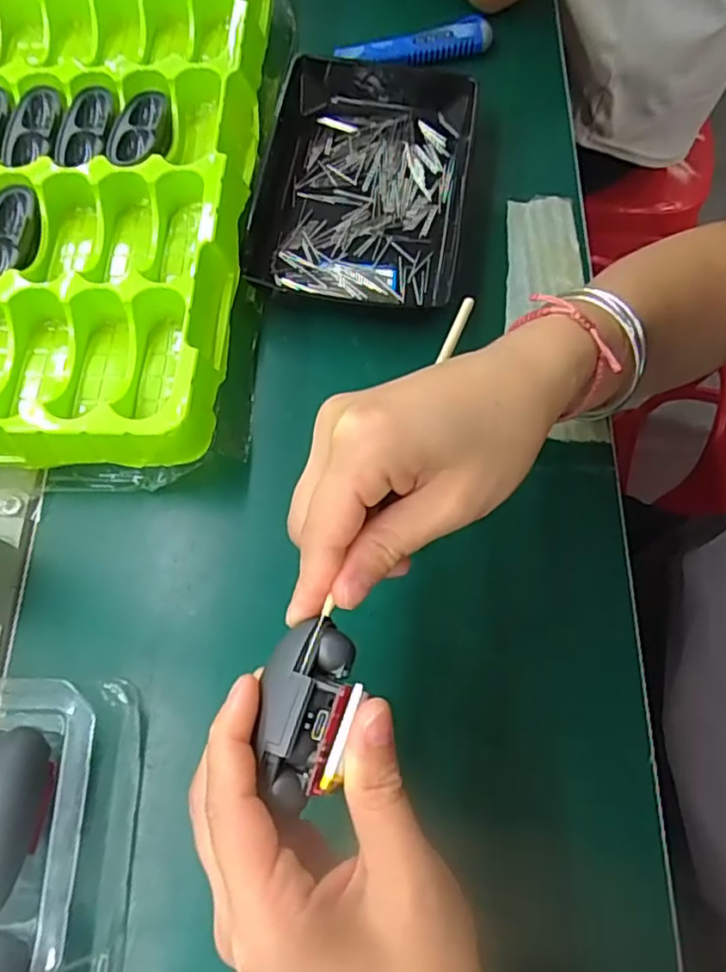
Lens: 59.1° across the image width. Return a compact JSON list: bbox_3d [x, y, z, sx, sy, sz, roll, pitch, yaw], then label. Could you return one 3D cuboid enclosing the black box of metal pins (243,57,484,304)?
[{"bbox_3d":[-0.001,-0.193,0.395,0.128,0.028,0.167,9,70,2],"label":"black box of metal pins"}]

